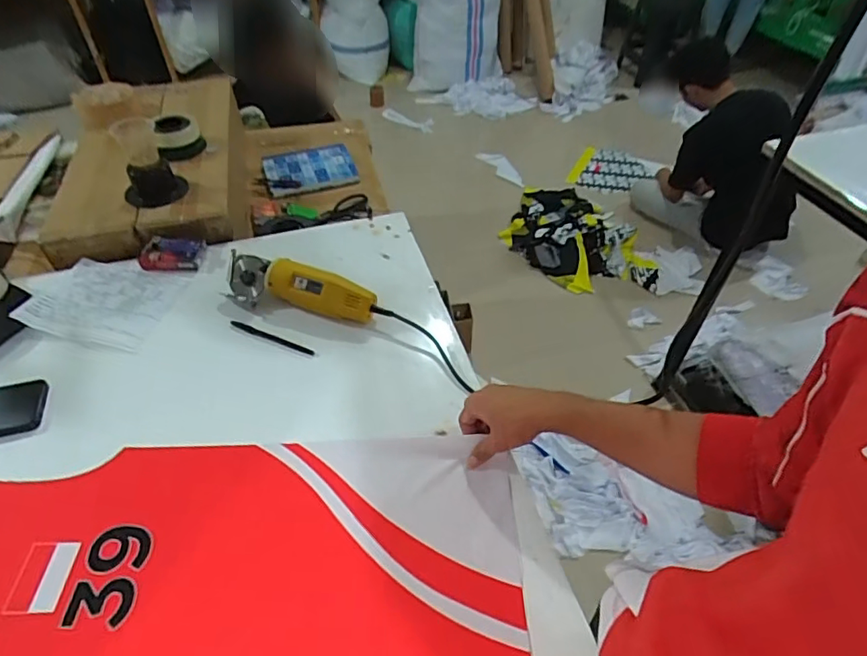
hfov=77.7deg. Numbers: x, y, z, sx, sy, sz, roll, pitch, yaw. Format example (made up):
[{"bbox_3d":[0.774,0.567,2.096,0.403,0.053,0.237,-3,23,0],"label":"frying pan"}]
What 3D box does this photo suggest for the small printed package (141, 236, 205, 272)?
[{"bbox_3d":[-0.457,-0.131,0.935,0.105,0.032,0.062,-2,46,0],"label":"small printed package"}]

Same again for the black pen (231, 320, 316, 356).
[{"bbox_3d":[-0.245,0.014,0.820,0.148,0.010,0.013,17,49,17],"label":"black pen"}]

